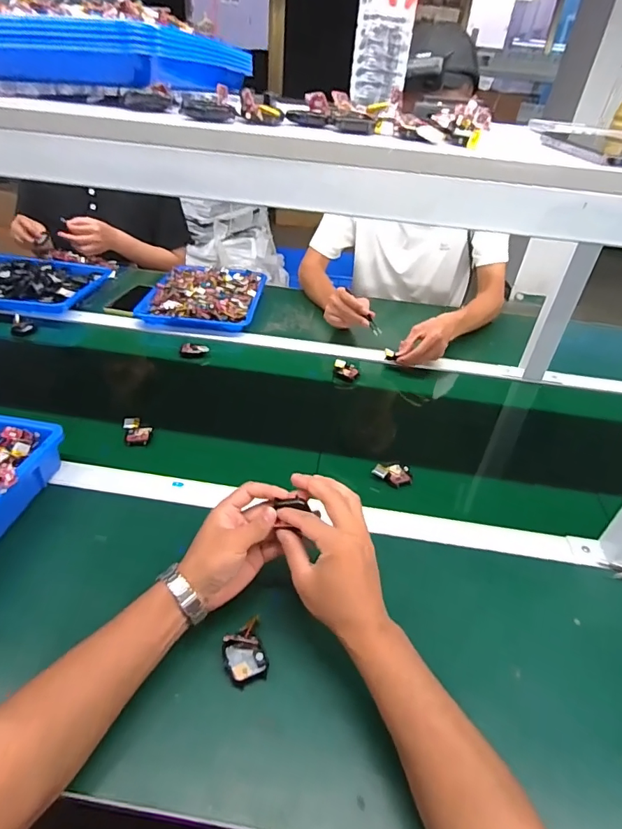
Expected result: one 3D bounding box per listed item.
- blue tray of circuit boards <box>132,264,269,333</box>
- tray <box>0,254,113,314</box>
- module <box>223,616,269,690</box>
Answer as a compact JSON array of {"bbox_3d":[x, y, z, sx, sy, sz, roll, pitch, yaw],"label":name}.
[{"bbox_3d":[-0.242,-0.288,1.081,0.243,0.041,0.316,8,38,3],"label":"blue tray of circuit boards"},{"bbox_3d":[-0.664,-0.313,1.058,0.314,0.040,0.253,8,38,4],"label":"tray"},{"bbox_3d":[-0.064,0.230,0.443,0.039,0.023,0.052,-11,41,-20],"label":"module"}]

